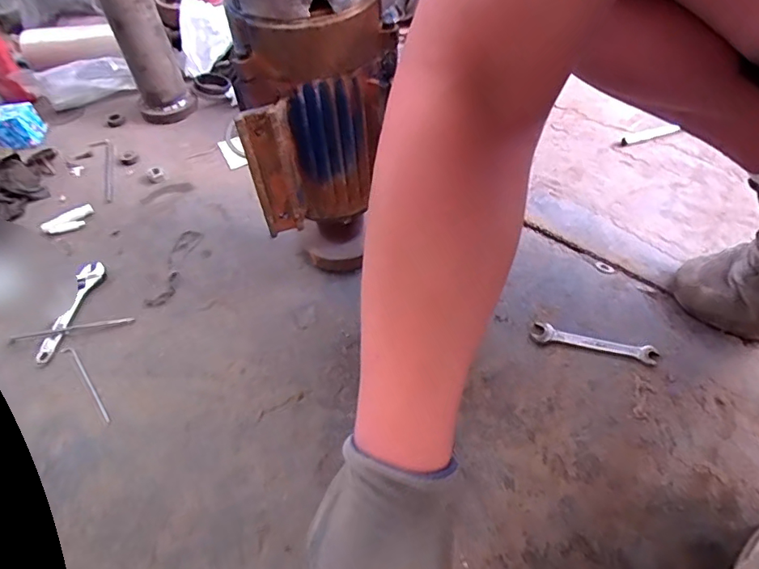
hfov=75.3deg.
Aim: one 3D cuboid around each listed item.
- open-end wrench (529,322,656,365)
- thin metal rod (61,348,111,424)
[{"bbox_3d":[0.241,0.066,0.555,0.130,0.005,0.024,13,54,13],"label":"open-end wrench"},{"bbox_3d":[-0.329,0.109,0.554,0.012,0.004,0.123,-38,59,-24],"label":"thin metal rod"}]

